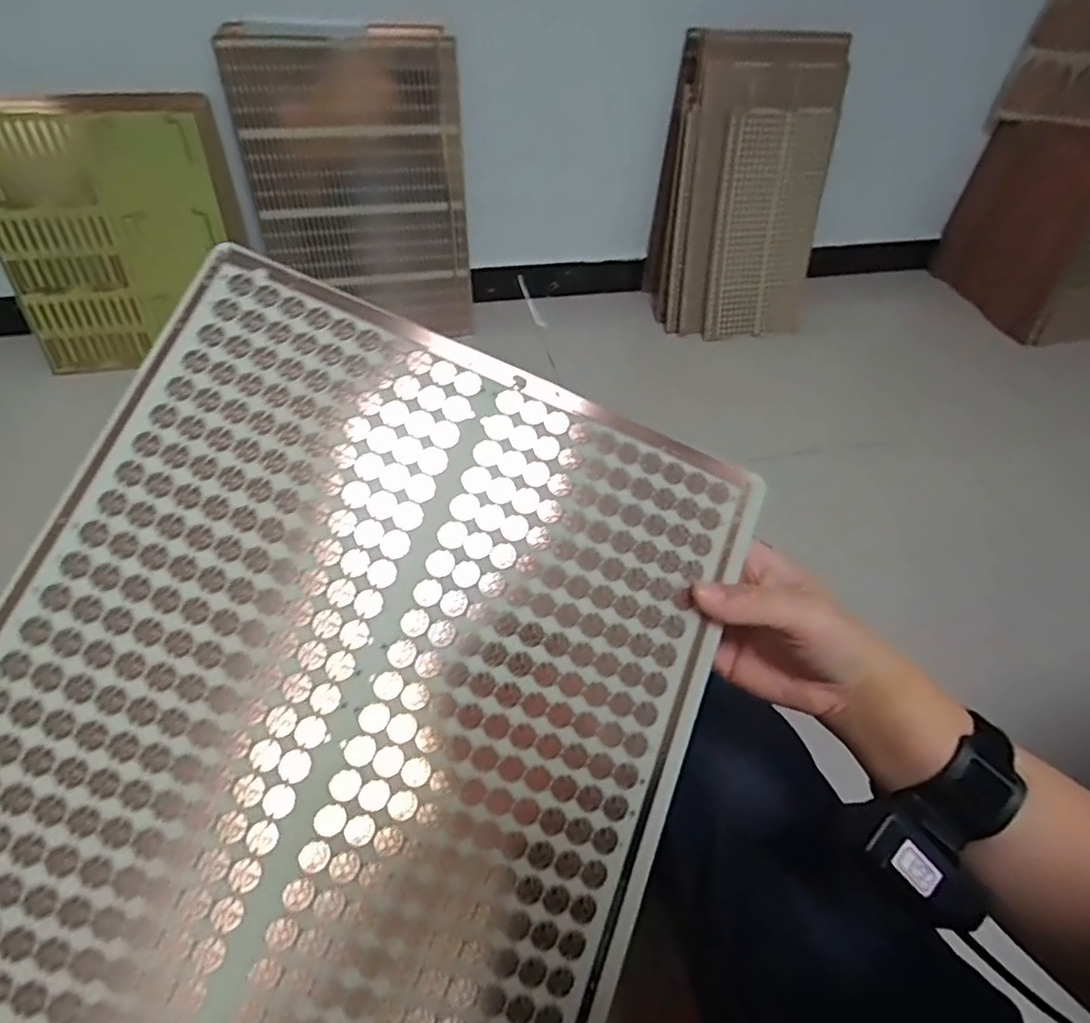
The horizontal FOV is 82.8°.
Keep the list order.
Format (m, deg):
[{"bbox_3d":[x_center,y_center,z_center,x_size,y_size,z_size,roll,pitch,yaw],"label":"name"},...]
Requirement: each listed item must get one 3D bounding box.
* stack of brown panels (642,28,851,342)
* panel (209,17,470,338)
[{"bbox_3d":[0.474,-0.743,1.453,0.362,0.603,0.248,-12,52,-15],"label":"stack of brown panels"},{"bbox_3d":[-0.388,-0.660,1.328,0.431,0.604,0.059,-7,39,-10],"label":"panel"}]

